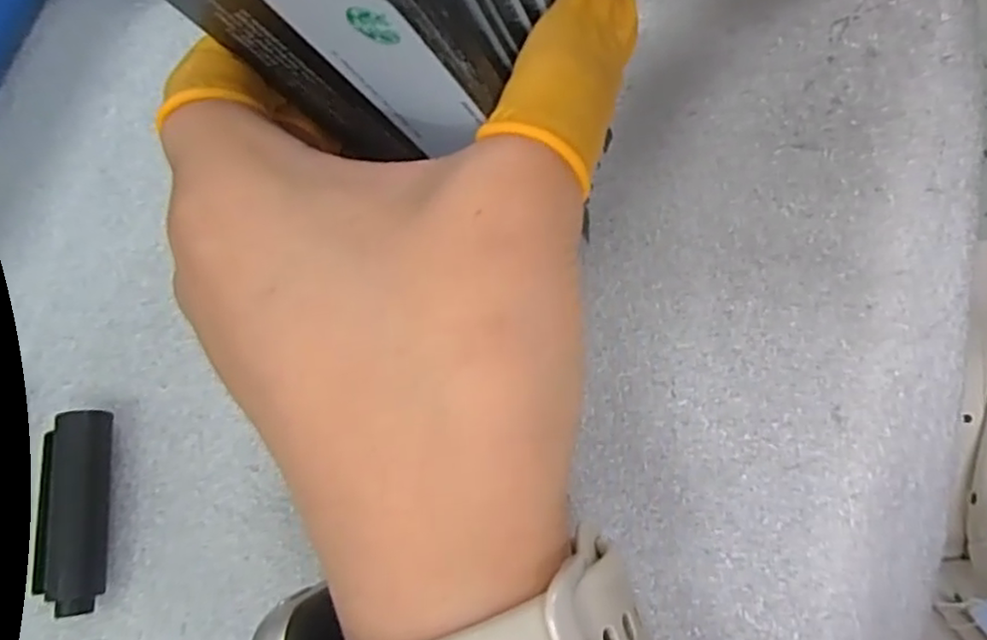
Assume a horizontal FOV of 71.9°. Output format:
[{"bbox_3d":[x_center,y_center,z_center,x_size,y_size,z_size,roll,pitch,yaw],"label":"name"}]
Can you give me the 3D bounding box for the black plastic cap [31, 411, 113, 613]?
[{"bbox_3d":[-0.096,0.044,0.158,0.018,0.012,0.044,-5,74,0],"label":"black plastic cap"}]

